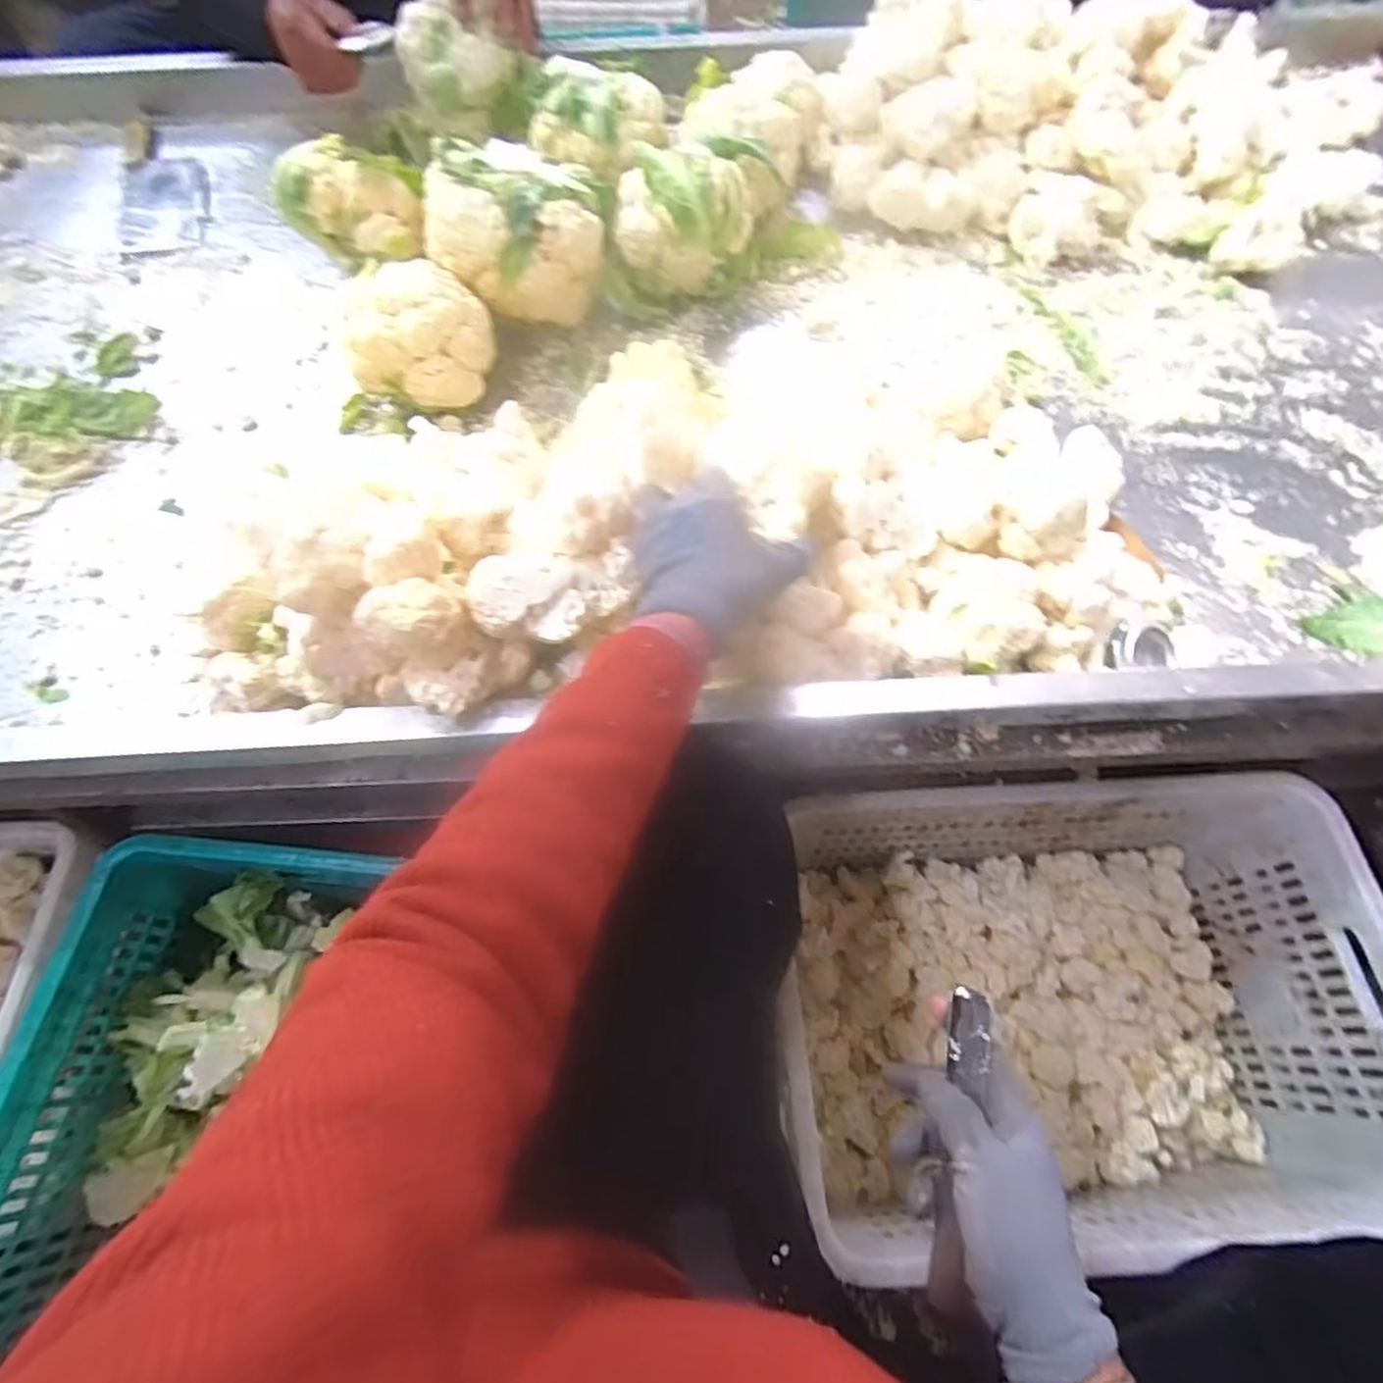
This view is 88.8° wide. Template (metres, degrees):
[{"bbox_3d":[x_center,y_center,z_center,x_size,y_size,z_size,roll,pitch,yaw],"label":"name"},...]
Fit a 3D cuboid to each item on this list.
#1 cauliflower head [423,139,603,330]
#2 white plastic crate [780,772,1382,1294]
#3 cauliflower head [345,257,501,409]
[{"bbox_3d":[-0.183,-0.475,0.746,0.176,0.151,0.139,-9,62,-4],"label":"cauliflower head"},{"bbox_3d":[0.332,0.289,0.667,0.509,0.229,0.347,-3,62,-1],"label":"white plastic crate"},{"bbox_3d":[-0.271,-0.355,0.704,0.139,0.090,0.114,-12,65,-6],"label":"cauliflower head"}]

